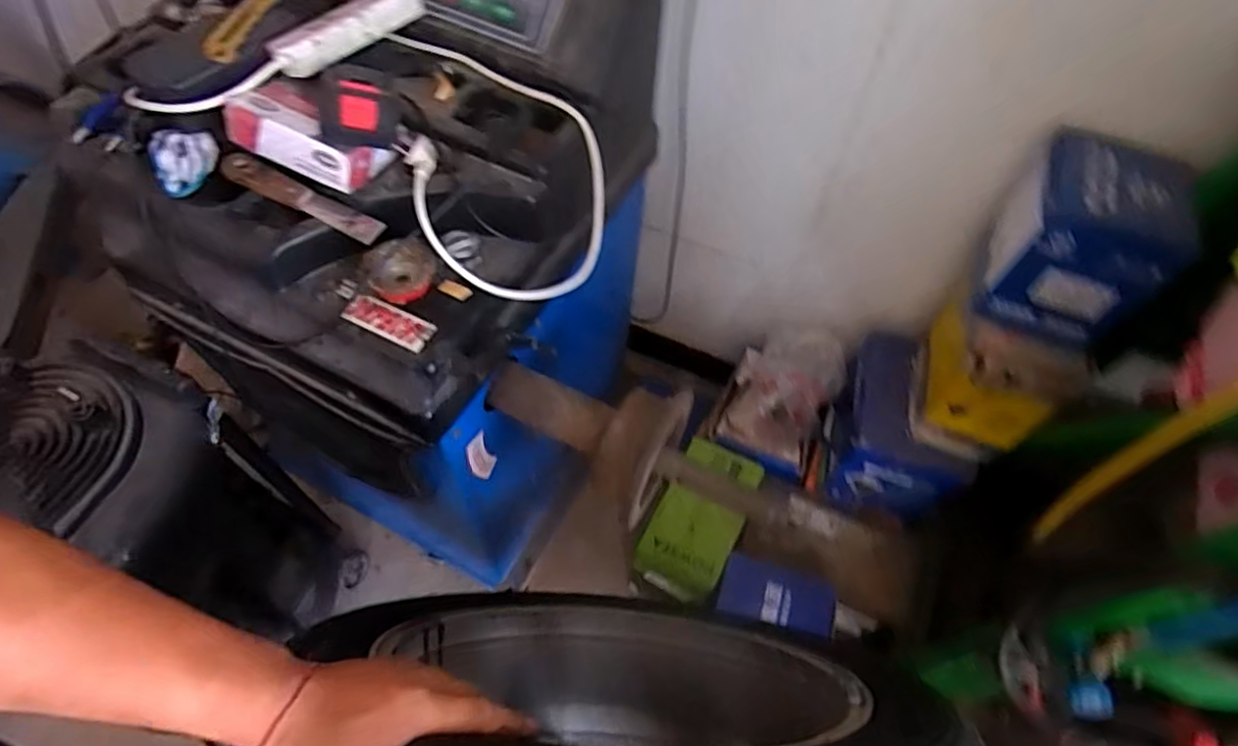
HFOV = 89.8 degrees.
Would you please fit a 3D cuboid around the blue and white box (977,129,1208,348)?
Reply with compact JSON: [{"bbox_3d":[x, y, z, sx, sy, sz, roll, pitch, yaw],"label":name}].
[{"bbox_3d":[0.599,-0.173,0.806,0.175,0.176,0.199,27,60,13],"label":"blue and white box"}]

